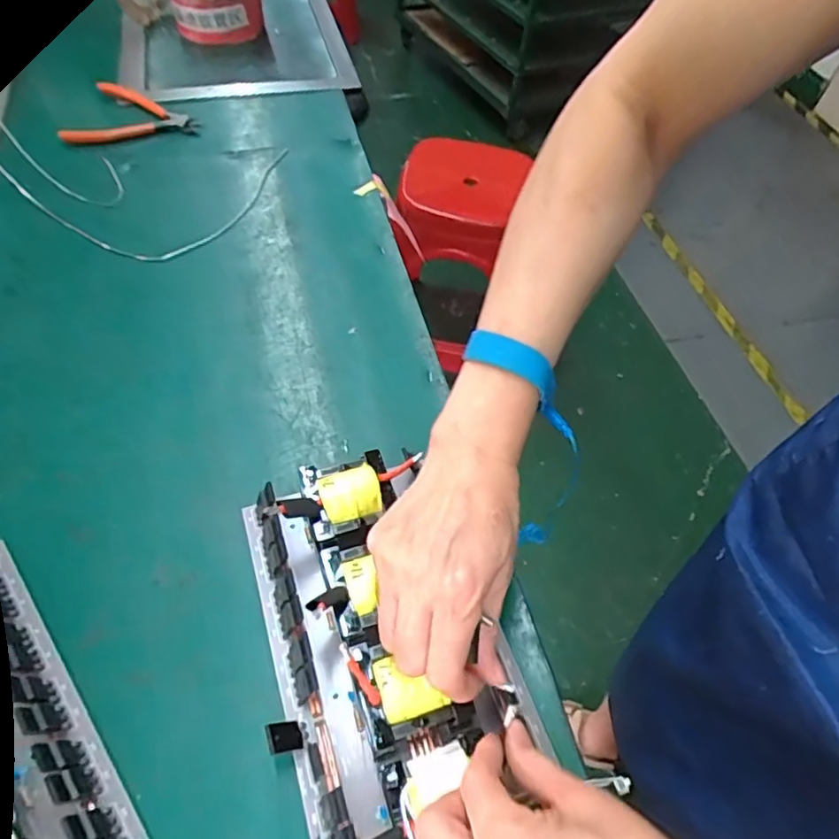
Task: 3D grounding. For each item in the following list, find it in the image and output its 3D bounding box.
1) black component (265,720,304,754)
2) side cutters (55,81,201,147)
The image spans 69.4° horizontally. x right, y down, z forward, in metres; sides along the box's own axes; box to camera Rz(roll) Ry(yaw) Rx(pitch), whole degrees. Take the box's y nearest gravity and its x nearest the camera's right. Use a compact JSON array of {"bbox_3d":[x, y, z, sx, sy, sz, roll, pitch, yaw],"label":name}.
[{"bbox_3d":[-0.072,0.170,0.325,0.021,0.004,0.014,12,48,-40],"label":"black component"},{"bbox_3d":[-0.323,-0.340,0.681,0.127,0.016,0.112,13,53,4],"label":"side cutters"}]

